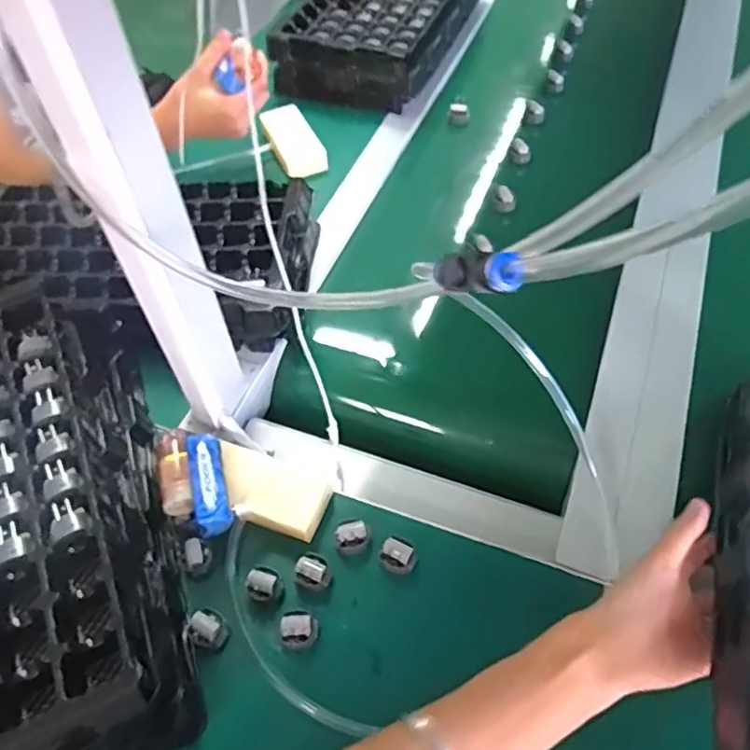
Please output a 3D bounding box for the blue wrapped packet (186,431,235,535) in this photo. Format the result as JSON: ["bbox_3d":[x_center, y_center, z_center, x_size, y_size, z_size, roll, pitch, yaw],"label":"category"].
[{"bbox_3d":[-0.130,0.085,0.496,0.026,0.028,0.080,-15,54,-8],"label":"blue wrapped packet"}]

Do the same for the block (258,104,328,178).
[{"bbox_3d":[-0.103,-0.297,0.800,0.055,0.024,0.125,-21,55,-12],"label":"block"}]

